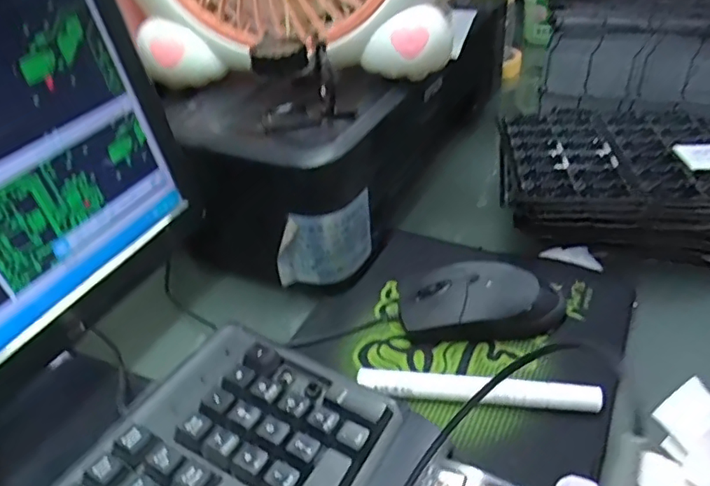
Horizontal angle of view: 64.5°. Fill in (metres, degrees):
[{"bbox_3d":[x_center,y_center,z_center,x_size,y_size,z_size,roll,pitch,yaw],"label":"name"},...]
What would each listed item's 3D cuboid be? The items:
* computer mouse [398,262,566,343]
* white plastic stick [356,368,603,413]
[{"bbox_3d":[0.087,0.040,0.389,0.109,0.031,0.055,3,36,11],"label":"computer mouse"},{"bbox_3d":[0.073,0.091,0.342,0.141,0.015,0.017,3,36,11],"label":"white plastic stick"}]

